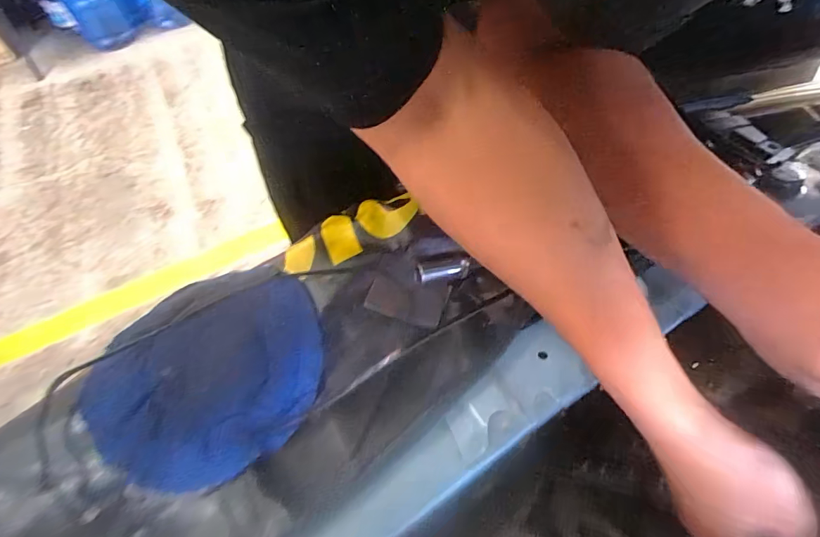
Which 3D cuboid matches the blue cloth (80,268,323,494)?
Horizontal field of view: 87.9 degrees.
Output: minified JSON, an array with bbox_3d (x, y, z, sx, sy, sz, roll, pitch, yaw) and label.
[{"bbox_3d":[-0.164,0.080,0.343,0.176,0.017,0.167,-8,55,-3],"label":"blue cloth"}]

